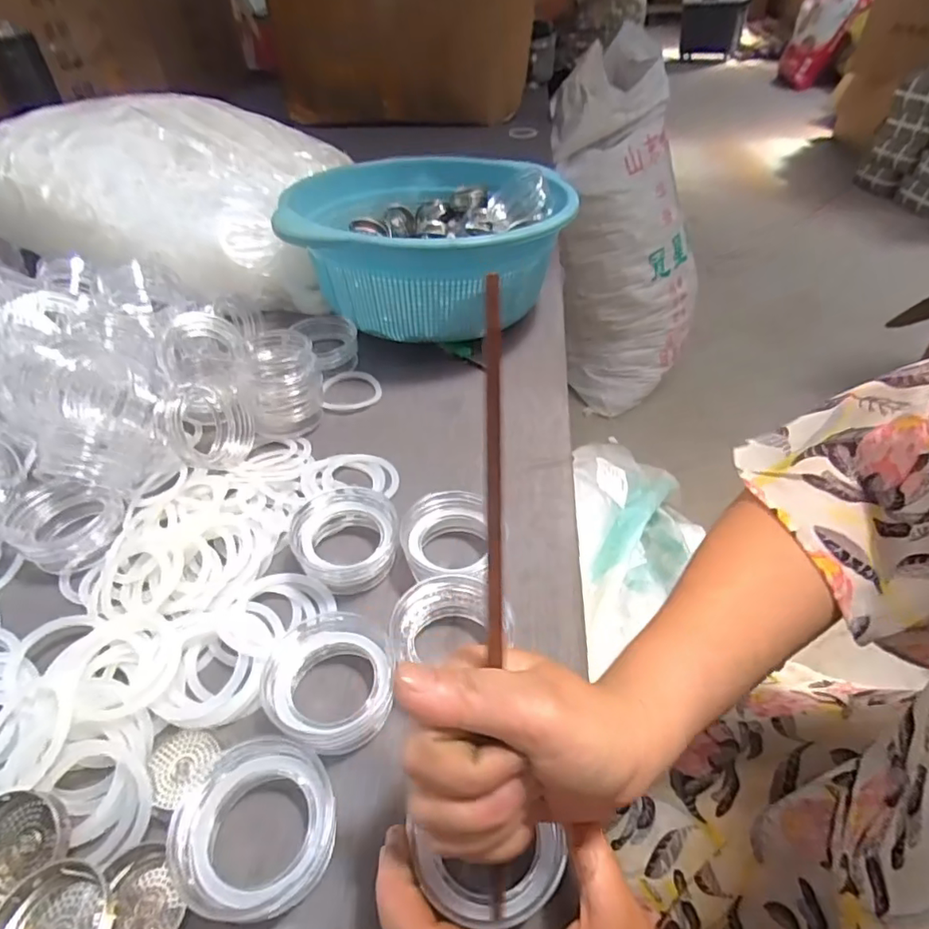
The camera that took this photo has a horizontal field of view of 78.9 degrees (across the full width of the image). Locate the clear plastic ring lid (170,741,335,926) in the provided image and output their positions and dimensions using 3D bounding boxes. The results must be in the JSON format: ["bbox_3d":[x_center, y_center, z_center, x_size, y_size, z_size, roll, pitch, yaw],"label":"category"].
[{"bbox_3d":[-0.098,0.163,0.259,0.071,0.018,0.072,0,44,0],"label":"clear plastic ring lid"}]

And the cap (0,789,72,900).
[{"bbox_3d":[-0.205,0.174,0.255,0.038,0.017,0.044,11,45,12],"label":"cap"}]

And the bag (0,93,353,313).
[{"bbox_3d":[-0.378,-0.320,0.656,0.475,0.143,0.241,2,44,4],"label":"bag"}]

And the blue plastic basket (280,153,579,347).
[{"bbox_3d":[-0.034,-0.235,0.588,0.265,0.107,0.278,1,44,2],"label":"blue plastic basket"}]

